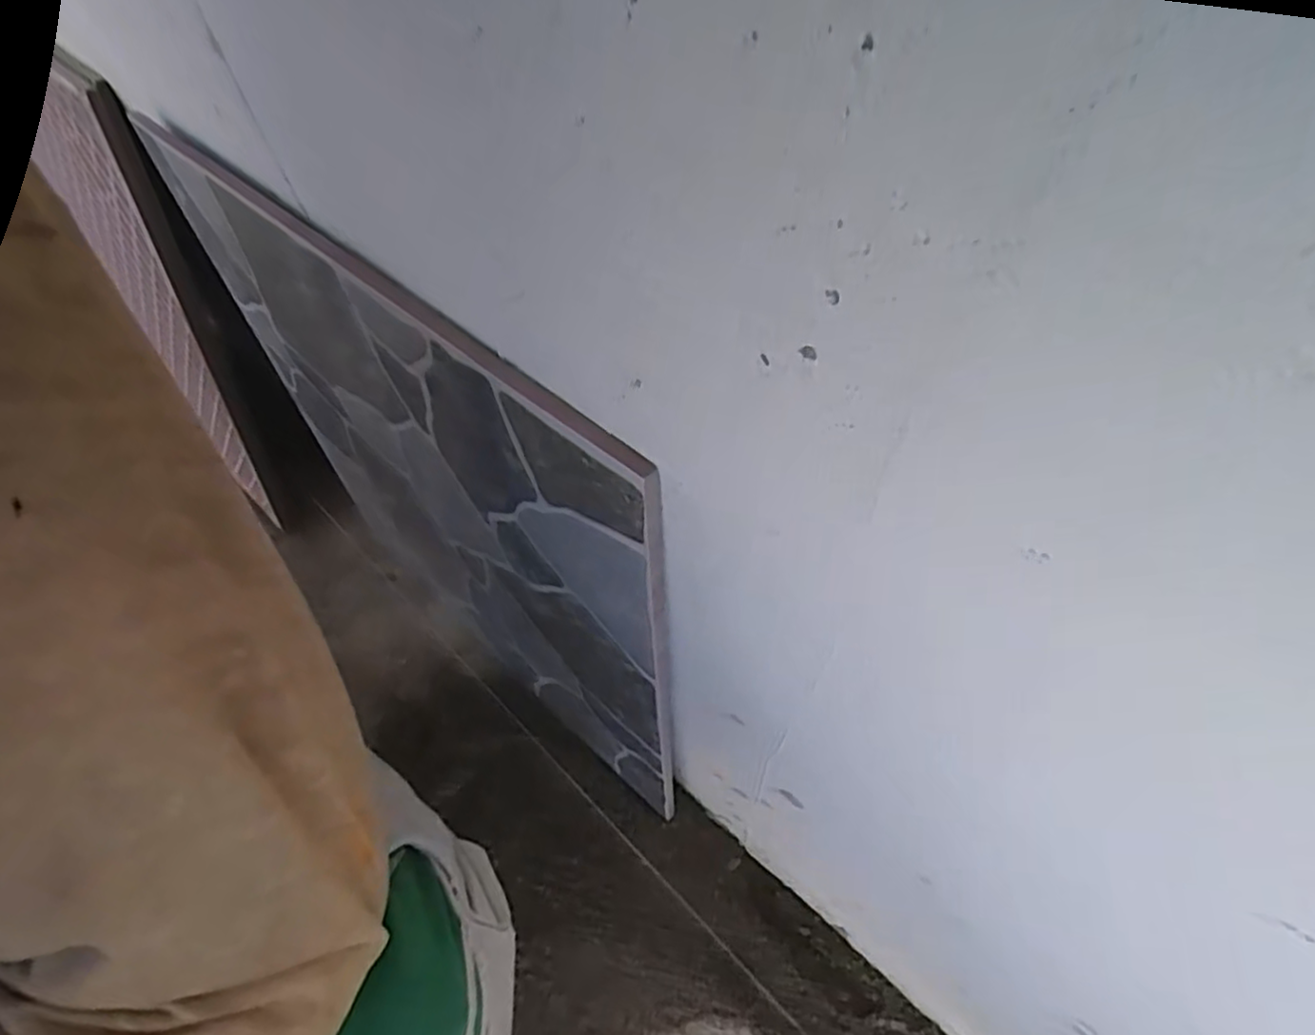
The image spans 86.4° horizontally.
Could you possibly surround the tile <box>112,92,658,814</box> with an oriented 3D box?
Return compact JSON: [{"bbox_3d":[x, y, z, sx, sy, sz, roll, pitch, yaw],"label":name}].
[{"bbox_3d":[-0.158,-0.004,0.471,0.435,0.416,0.009,36,61,25],"label":"tile"}]

